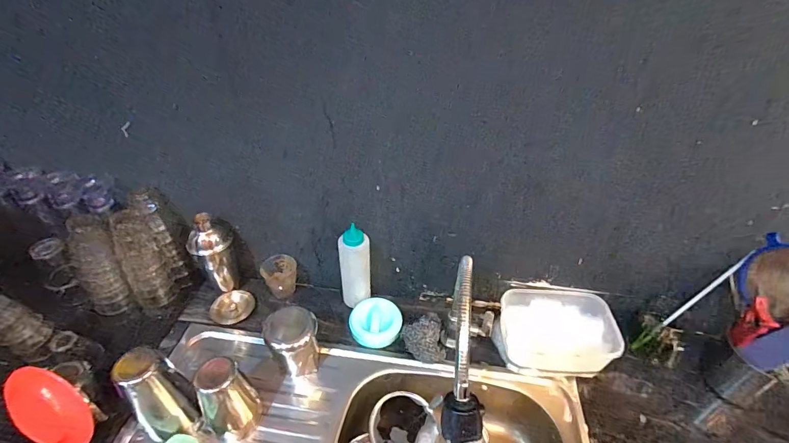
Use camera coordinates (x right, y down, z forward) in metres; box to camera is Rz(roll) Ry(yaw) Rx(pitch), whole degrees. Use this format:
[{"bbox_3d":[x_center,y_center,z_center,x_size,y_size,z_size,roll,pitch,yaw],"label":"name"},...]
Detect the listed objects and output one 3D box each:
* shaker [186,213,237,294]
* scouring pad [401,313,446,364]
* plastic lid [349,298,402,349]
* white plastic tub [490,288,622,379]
[{"bbox_3d":[-0.375,0.067,0.789,0.070,0.182,0.075,20,44,21],"label":"shaker"},{"bbox_3d":[0.054,0.231,0.736,0.077,0.052,0.098,-2,39,-3],"label":"scouring pad"},{"bbox_3d":[-0.037,0.207,0.763,0.101,0.041,0.095,0,39,0],"label":"plastic lid"},{"bbox_3d":[0.299,0.207,0.723,0.198,0.089,0.152,3,39,3],"label":"white plastic tub"}]

